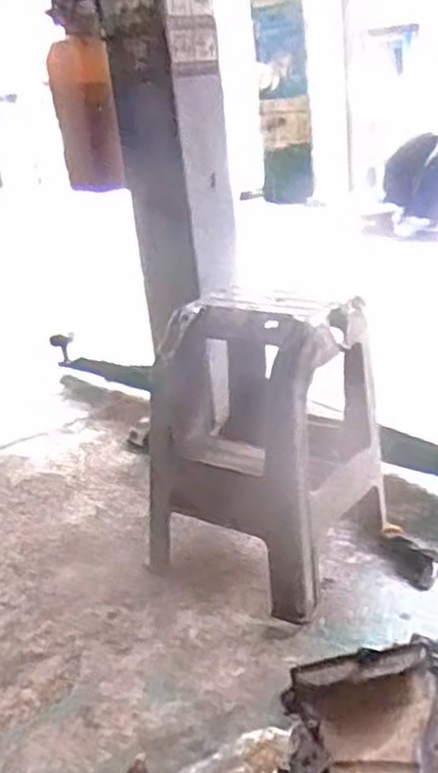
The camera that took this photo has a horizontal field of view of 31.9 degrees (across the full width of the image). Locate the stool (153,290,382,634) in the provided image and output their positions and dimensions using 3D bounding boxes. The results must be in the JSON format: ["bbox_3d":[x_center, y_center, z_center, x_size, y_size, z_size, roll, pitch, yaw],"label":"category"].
[{"bbox_3d":[0.087,0.103,1.747,0.452,0.556,0.424,12,29,37],"label":"stool"}]

